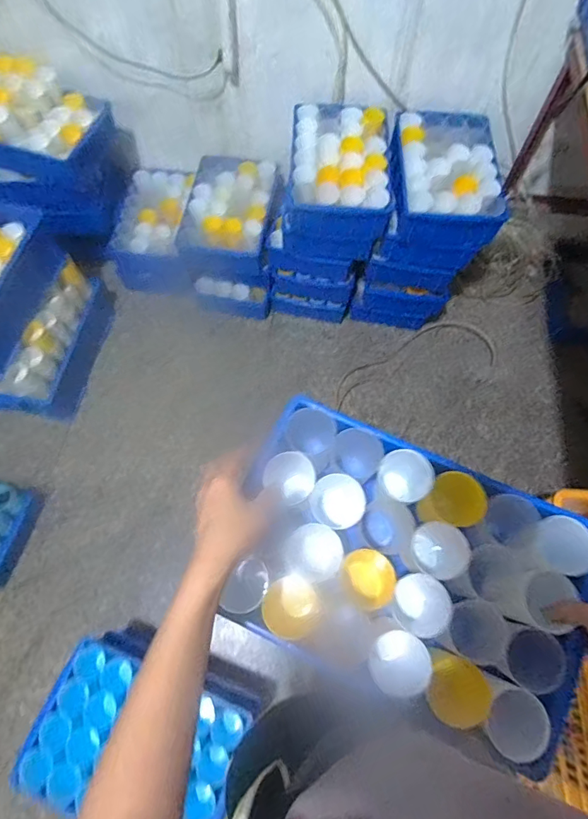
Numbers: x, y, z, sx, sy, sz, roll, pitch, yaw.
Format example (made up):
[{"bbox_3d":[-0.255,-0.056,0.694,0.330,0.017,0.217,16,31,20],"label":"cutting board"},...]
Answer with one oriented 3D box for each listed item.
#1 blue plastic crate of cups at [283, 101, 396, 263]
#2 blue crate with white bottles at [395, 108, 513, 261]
[{"bbox_3d":[0.132,-0.697,1.324,0.284,0.221,0.422,4,67,1],"label":"blue plastic crate of cups"},{"bbox_3d":[0.423,-0.635,1.254,0.291,0.179,0.438,5,67,1],"label":"blue crate with white bottles"}]

